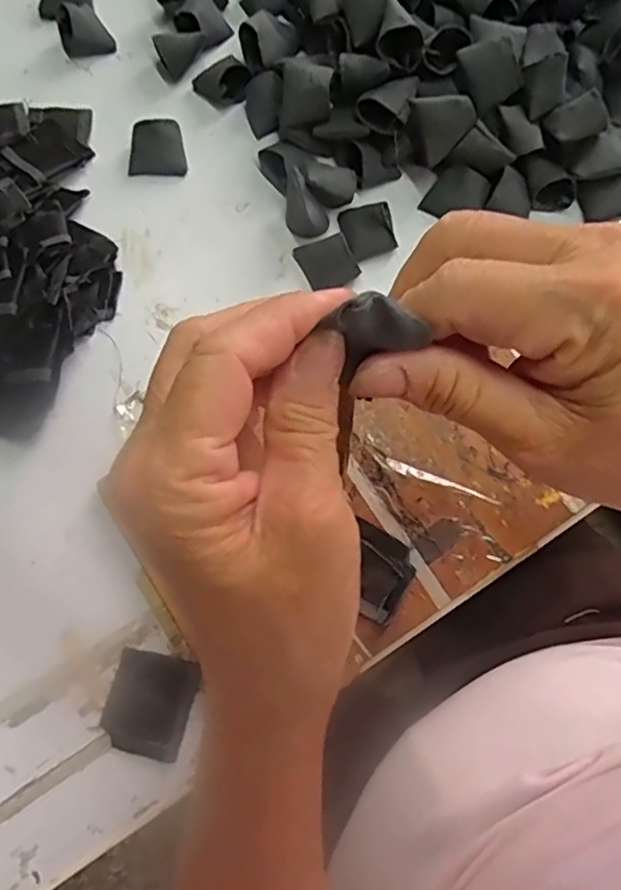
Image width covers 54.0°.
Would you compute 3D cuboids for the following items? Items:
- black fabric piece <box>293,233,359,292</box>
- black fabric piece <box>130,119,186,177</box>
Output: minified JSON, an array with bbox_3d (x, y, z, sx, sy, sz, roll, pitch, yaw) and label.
[{"bbox_3d":[0.011,-0.128,0.424,0.035,0.007,0.039,-28,87,17],"label":"black fabric piece"},{"bbox_3d":[-0.111,-0.217,0.445,0.040,0.023,0.033,1,75,-1],"label":"black fabric piece"}]

